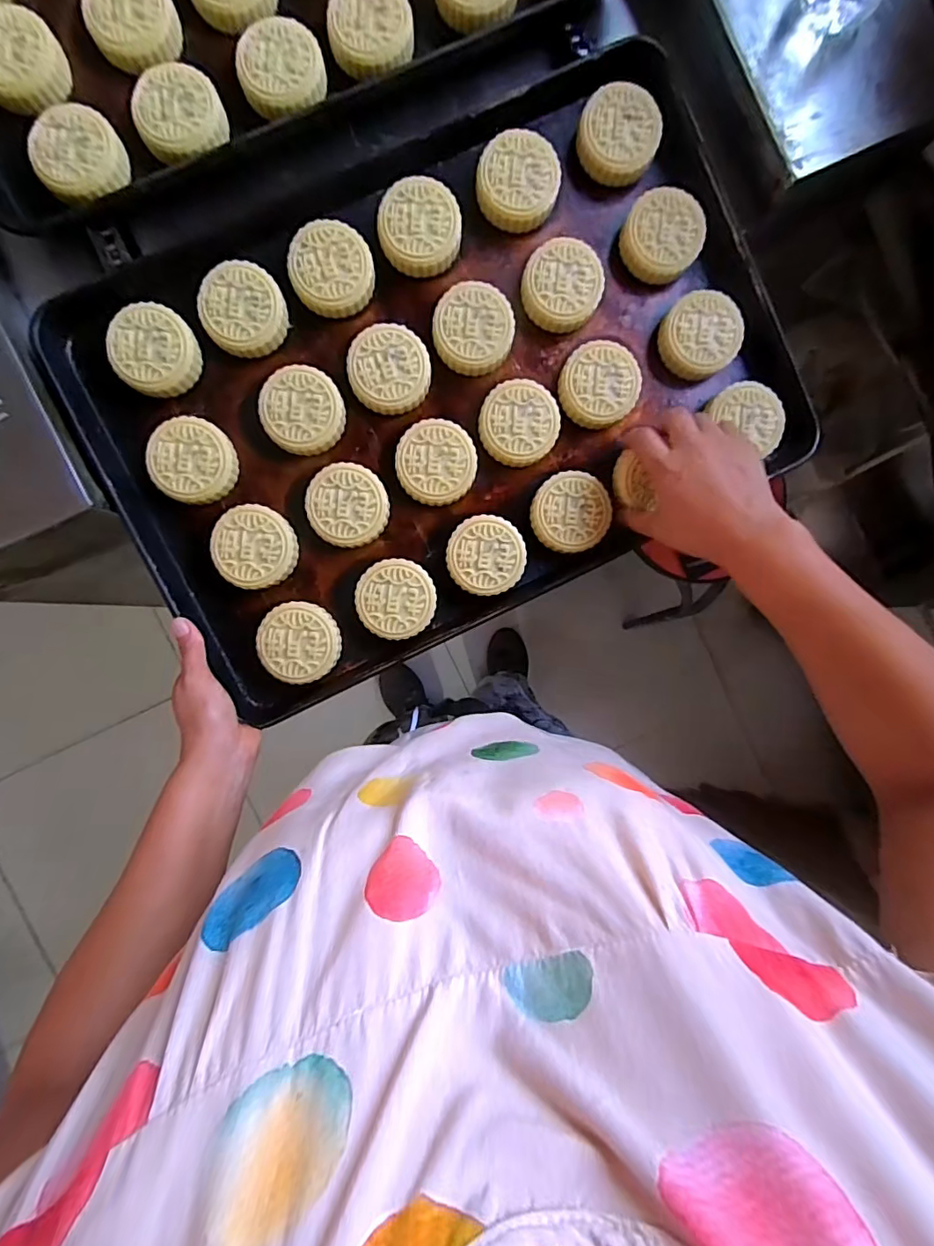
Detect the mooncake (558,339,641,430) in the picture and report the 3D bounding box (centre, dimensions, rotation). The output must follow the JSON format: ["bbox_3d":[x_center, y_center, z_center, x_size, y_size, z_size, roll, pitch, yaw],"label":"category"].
[{"bbox_3d":[0.121,-0.218,0.490,0.070,0.025,0.067,0,86,-2],"label":"mooncake"}]

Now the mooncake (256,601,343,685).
[{"bbox_3d":[-0.151,0.018,0.484,0.070,0.024,0.070,0,86,-2],"label":"mooncake"}]

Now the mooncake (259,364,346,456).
[{"bbox_3d":[-0.146,-0.189,0.478,0.069,0.029,0.070,0,86,-2],"label":"mooncake"}]

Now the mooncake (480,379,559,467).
[{"bbox_3d":[0.047,-0.181,0.490,0.070,0.027,0.070,0,86,-2],"label":"mooncake"}]

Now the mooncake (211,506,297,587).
[{"bbox_3d":[-0.189,-0.066,0.480,0.067,0.028,0.069,18,86,-1],"label":"mooncake"}]

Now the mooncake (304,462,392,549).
[{"bbox_3d":[-0.107,-0.104,0.484,0.068,0.028,0.071,0,86,-2],"label":"mooncake"}]

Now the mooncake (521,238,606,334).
[{"bbox_3d":[0.086,-0.304,0.484,0.070,0.029,0.068,5,86,-2],"label":"mooncake"}]

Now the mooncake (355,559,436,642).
[{"bbox_3d":[-0.064,-0.021,0.489,0.069,0.025,0.070,0,86,-2],"label":"mooncake"}]

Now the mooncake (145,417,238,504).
[{"bbox_3d":[-0.242,-0.143,0.474,0.068,0.025,0.072,0,86,-2],"label":"mooncake"}]

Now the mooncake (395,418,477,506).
[{"bbox_3d":[-0.028,-0.144,0.487,0.069,0.029,0.070,0,86,-2],"label":"mooncake"}]

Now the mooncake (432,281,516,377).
[{"bbox_3d":[0.006,-0.264,0.483,0.069,0.028,0.070,2,86,-2],"label":"mooncake"}]

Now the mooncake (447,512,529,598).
[{"bbox_3d":[0.017,-0.061,0.492,0.069,0.022,0.069,0,86,-2],"label":"mooncake"}]

